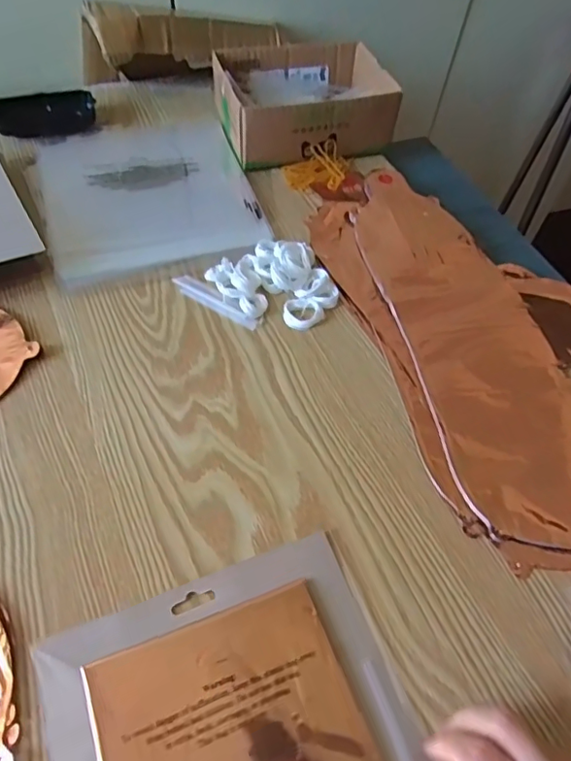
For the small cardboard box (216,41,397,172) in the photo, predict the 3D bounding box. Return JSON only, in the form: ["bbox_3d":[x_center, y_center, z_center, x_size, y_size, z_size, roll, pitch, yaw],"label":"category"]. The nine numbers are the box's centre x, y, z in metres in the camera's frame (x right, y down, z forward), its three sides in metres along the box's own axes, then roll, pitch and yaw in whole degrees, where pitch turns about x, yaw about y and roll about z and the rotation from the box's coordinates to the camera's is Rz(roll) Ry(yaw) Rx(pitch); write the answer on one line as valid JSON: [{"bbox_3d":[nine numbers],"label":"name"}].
[{"bbox_3d":[0.018,-0.316,0.625,0.182,0.067,0.144,-13,57,-14],"label":"small cardboard box"}]

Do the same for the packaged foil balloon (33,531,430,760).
[{"bbox_3d":[-0.030,0.193,0.311,0.191,0.010,0.161,-17,58,-16],"label":"packaged foil balloon"}]

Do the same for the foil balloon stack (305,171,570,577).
[{"bbox_3d":[0.185,-0.034,0.477,0.214,0.023,0.416,-13,57,-13],"label":"foil balloon stack"}]

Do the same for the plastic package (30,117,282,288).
[{"bbox_3d":[-0.145,-0.201,0.572,0.206,0.007,0.227,-15,58,-15],"label":"plastic package"}]

